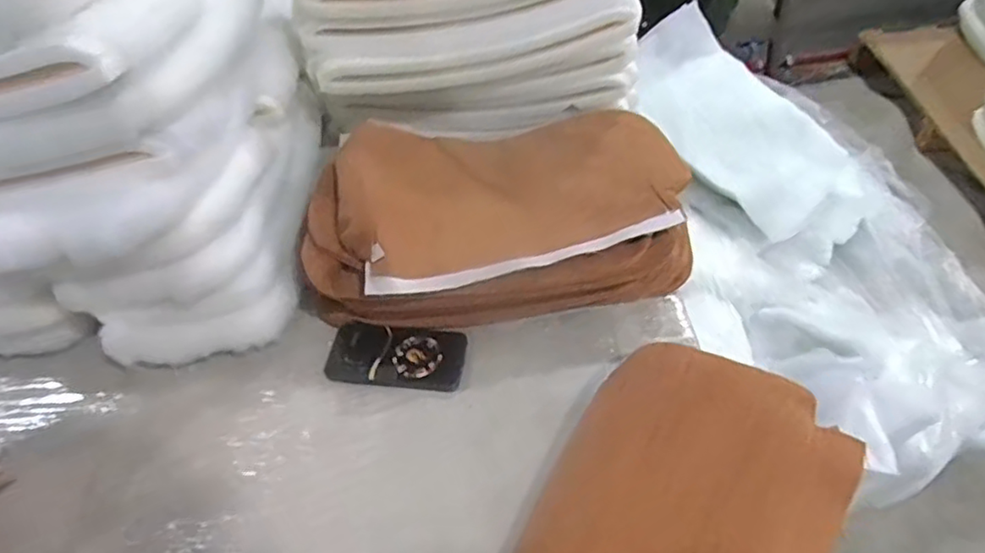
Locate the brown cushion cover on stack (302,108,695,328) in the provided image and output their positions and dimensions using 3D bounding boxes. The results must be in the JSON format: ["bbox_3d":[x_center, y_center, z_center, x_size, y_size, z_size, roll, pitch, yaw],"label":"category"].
[{"bbox_3d":[0.007,-0.085,0.815,0.455,0.138,0.267,-5,50,2],"label":"brown cushion cover on stack"}]

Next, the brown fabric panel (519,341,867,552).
[{"bbox_3d":[0.154,0.247,0.548,0.241,0.026,0.416,20,55,21],"label":"brown fabric panel"}]

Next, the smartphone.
[{"bbox_3d":[-0.120,0.099,0.779,0.169,0.010,0.086,5,51,10],"label":"smartphone"}]

